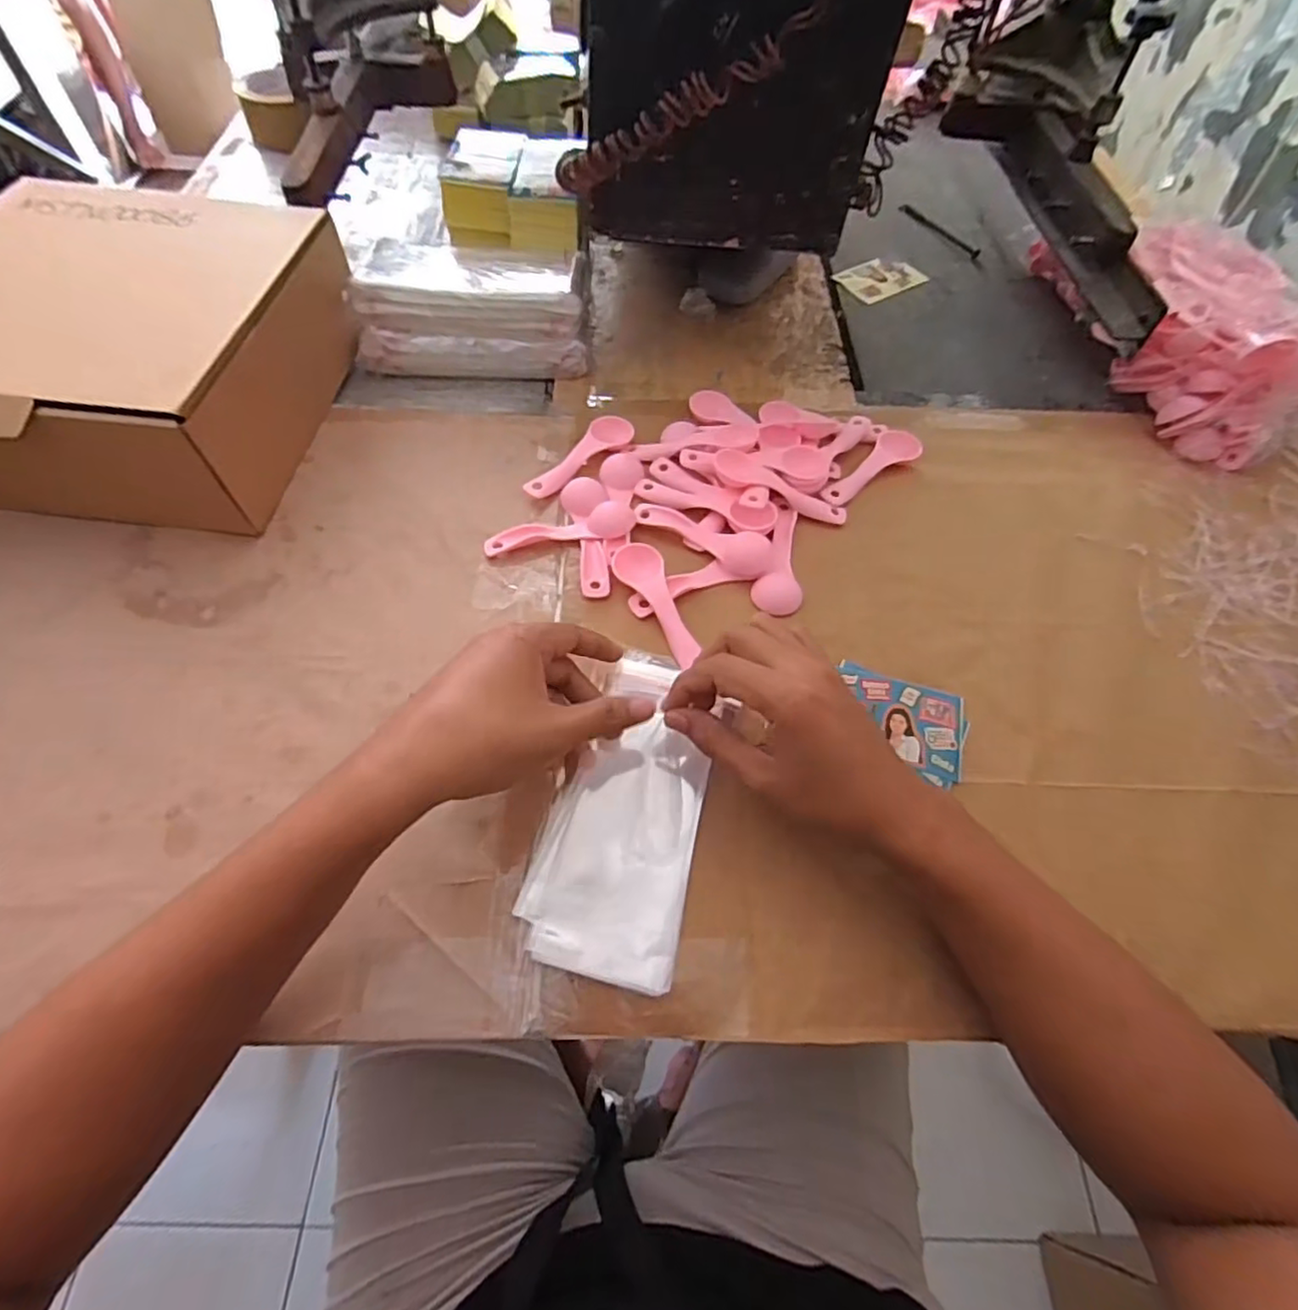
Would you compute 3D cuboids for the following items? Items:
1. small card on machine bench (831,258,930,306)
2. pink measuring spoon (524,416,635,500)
[{"bbox_3d":[0.250,-0.407,0.696,0.088,0.004,0.058,-28,65,-18],"label":"small card on machine bench"},{"bbox_3d":[-0.053,-0.156,0.521,0.032,0.017,0.104,33,67,12],"label":"pink measuring spoon"}]

